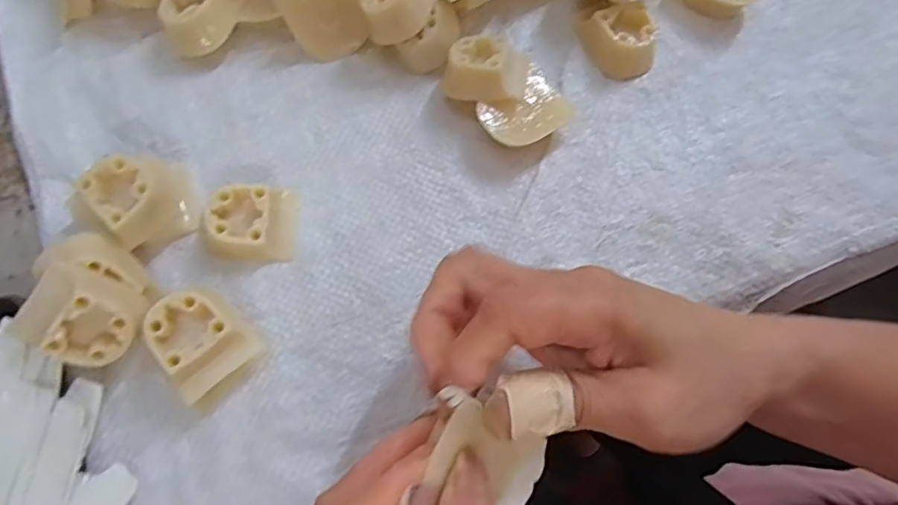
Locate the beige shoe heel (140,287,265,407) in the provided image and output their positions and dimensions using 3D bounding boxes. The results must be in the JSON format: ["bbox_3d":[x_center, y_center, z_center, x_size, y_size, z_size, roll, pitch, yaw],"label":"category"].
[{"bbox_3d":[-0.109,0.038,0.250,0.036,0.031,0.041,-42,79,-13],"label":"beige shoe heel"}]

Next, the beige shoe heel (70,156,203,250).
[{"bbox_3d":[-0.146,-0.024,0.269,0.046,0.030,0.040,-36,77,-11],"label":"beige shoe heel"}]

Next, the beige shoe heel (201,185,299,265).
[{"bbox_3d":[-0.096,-0.014,0.277,0.040,0.016,0.036,1,73,-1],"label":"beige shoe heel"}]

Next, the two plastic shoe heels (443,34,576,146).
[{"bbox_3d":[0.031,-0.086,0.297,0.050,0.029,0.063,-41,79,-13],"label":"two plastic shoe heels"}]

